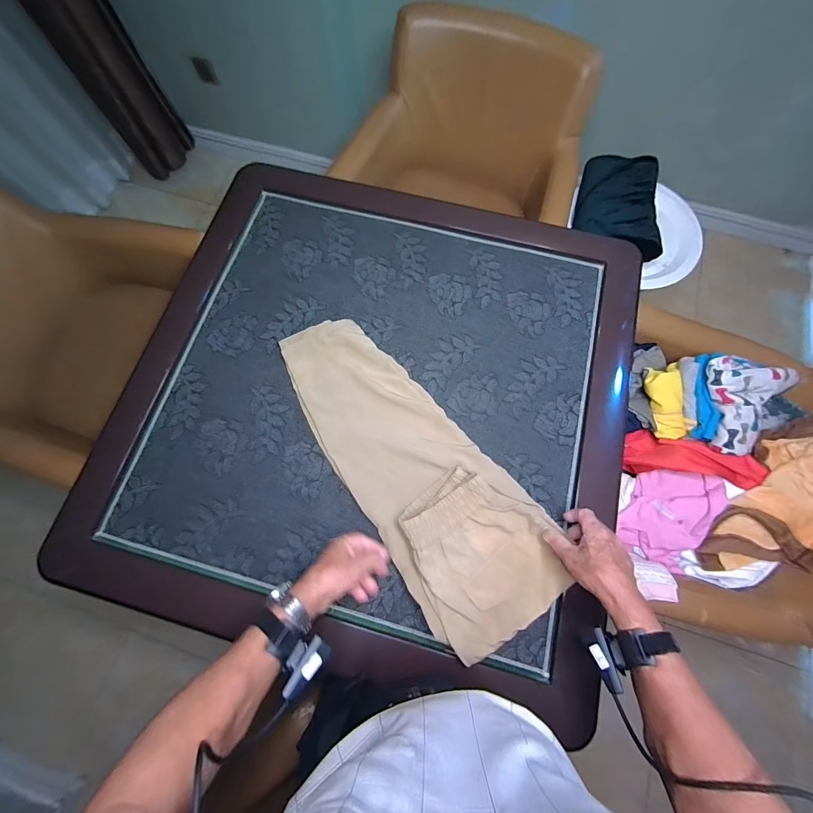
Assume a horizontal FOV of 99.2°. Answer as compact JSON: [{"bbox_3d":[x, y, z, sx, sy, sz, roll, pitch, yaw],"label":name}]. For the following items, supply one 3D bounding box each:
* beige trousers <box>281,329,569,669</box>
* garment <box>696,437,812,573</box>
[{"bbox_3d":[0.004,0.090,0.608,0.244,0.044,0.626,-36,75,-11],"label":"beige trousers"},{"bbox_3d":[0.801,0.221,0.752,0.174,0.137,0.372,41,96,11],"label":"garment"}]

